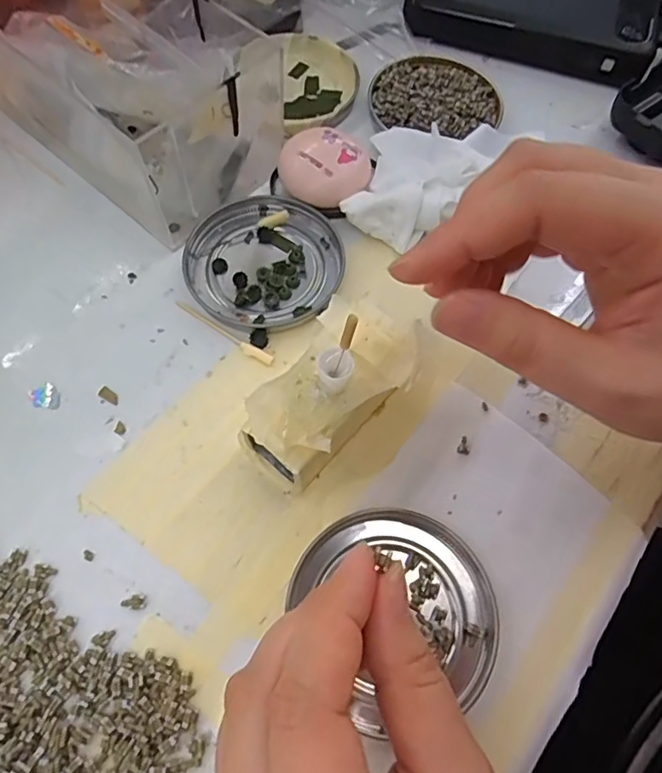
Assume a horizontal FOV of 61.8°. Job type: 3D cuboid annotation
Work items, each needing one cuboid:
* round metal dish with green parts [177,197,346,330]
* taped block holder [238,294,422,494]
[{"bbox_3d":[-0.035,-0.065,0.284,0.076,0.008,0.076,1,66,-2],"label":"round metal dish with green parts"},{"bbox_3d":[-0.002,0.002,0.233,0.045,0.046,0.083,38,70,15],"label":"taped block holder"}]

